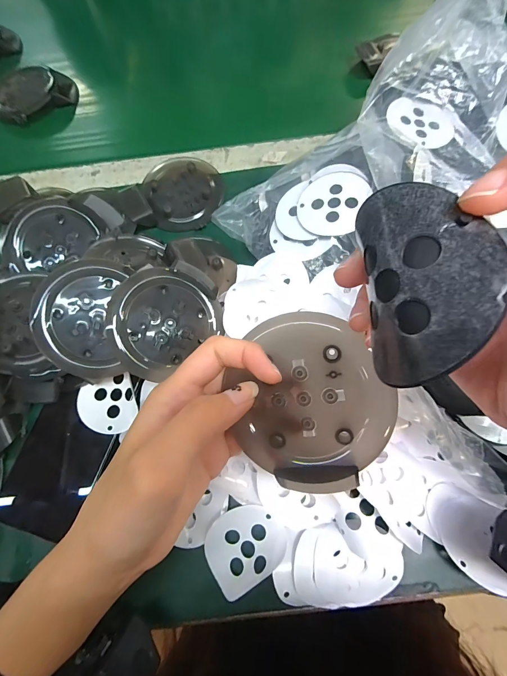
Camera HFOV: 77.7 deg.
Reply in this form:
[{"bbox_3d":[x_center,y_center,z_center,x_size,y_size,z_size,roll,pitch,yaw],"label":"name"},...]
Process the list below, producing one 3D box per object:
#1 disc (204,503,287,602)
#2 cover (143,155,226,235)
[{"bbox_3d":[-0.007,0.144,0.220,0.056,0.016,0.046,-35,74,-9],"label":"disc"},{"bbox_3d":[-0.071,-0.152,0.329,0.079,0.018,0.080,-1,72,2],"label":"cover"}]

